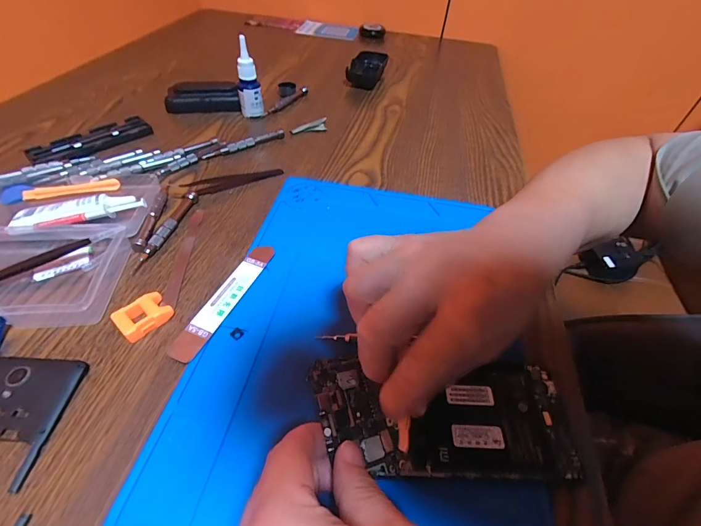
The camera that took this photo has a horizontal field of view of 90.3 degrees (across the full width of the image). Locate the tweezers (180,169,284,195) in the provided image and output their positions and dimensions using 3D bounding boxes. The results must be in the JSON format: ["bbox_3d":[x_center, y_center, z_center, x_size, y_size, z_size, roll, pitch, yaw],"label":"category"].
[{"bbox_3d":[-0.123,-0.089,0.372,0.101,0.012,0.012,-21,52,-21],"label":"tweezers"}]

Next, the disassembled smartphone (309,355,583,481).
[{"bbox_3d":[0.056,0.092,0.213,0.158,0.019,0.066,8,47,-9],"label":"disassembled smartphone"}]

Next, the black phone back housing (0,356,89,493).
[{"bbox_3d":[-0.214,0.100,0.200,0.075,0.006,0.098,4,47,0],"label":"black phone back housing"}]

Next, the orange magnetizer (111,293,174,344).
[{"bbox_3d":[-0.151,0.039,0.255,0.025,0.013,0.034,33,54,24],"label":"orange magnetizer"}]

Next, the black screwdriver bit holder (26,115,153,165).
[{"bbox_3d":[-0.302,-0.143,0.409,0.052,0.010,0.124,33,54,24],"label":"black screwdriver bit holder"}]

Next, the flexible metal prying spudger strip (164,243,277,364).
[{"bbox_3d":[-0.096,0.027,0.274,0.020,0.006,0.116,19,49,13],"label":"flexible metal prying spudger strip"}]

